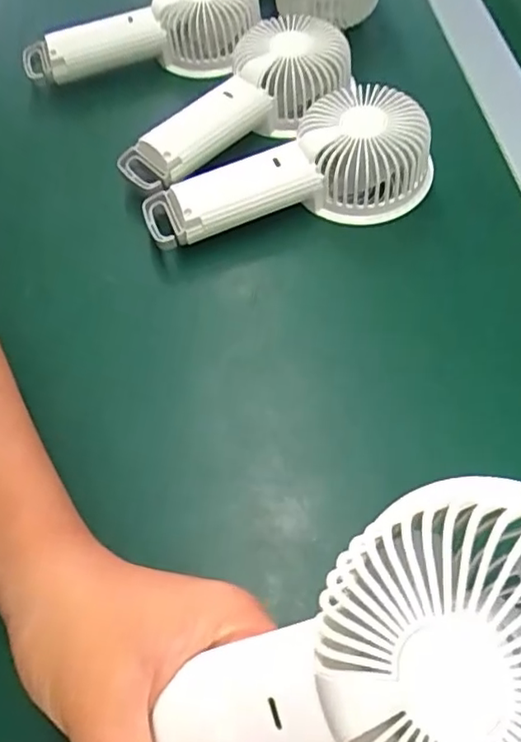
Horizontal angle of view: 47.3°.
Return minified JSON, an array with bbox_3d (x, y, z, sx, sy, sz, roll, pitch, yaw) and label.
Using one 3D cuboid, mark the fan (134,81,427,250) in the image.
[{"bbox_3d":[0.014,-0.126,0.370,0.176,0.056,0.082,-14,60,-3],"label":"fan"}]

